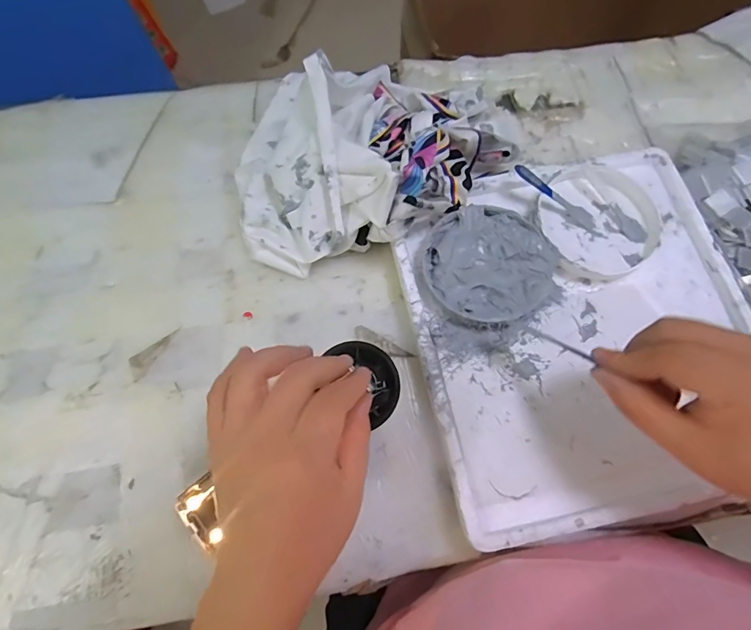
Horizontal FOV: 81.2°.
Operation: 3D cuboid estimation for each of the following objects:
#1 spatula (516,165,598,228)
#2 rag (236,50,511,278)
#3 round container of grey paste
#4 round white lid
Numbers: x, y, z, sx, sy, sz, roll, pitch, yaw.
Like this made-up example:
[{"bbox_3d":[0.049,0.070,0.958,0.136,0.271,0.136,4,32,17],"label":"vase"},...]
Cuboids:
[{"bbox_3d":[0.150,-0.099,0.364,0.082,0.008,0.019,36,75,-6],"label":"spatula"},{"bbox_3d":[-0.010,-0.145,0.362,0.240,0.071,0.176,-30,74,-7],"label":"rag"},{"bbox_3d":[0.086,-0.039,0.346,0.101,0.016,0.096,-1,73,2],"label":"round container of grey paste"},{"bbox_3d":[0.184,-0.078,0.365,0.091,0.015,0.095,-1,73,2],"label":"round white lid"}]

